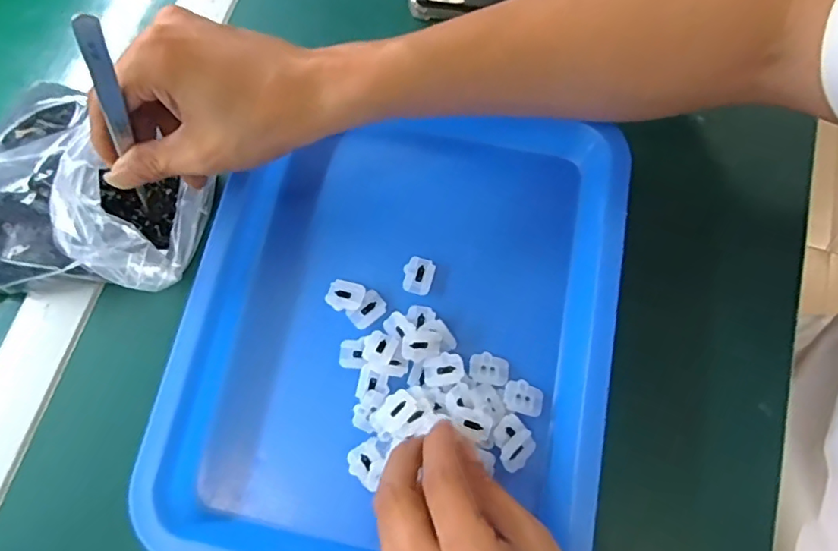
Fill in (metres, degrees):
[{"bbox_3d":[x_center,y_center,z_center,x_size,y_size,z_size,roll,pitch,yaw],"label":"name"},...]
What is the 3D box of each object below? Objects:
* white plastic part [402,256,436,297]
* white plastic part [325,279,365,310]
[{"bbox_3d":[0.000,0.000,0.320,0.017,0.004,0.021,15,75,5],"label":"white plastic part"},{"bbox_3d":[-0.042,0.011,0.316,0.020,0.004,0.017,17,75,5],"label":"white plastic part"}]

